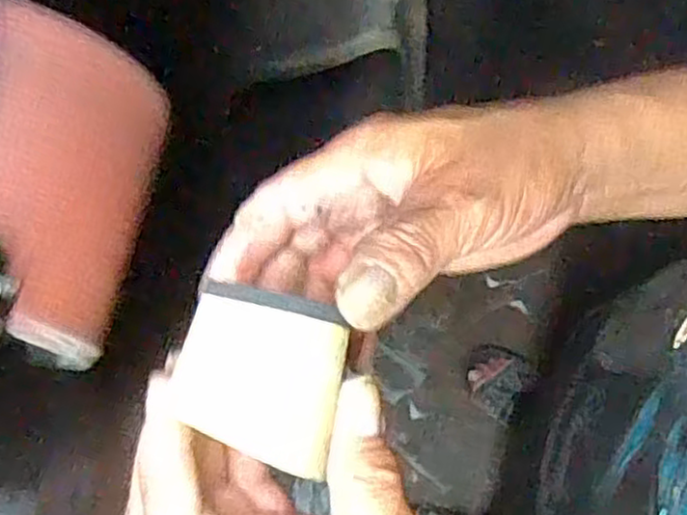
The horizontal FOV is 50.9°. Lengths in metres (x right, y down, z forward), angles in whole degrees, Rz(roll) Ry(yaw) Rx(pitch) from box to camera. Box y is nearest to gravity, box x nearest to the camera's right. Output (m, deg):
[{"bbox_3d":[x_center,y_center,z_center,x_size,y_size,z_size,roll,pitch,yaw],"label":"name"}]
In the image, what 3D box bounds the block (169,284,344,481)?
[{"bbox_3d":[-0.028,0.038,0.234,0.051,0.018,0.050,17,80,-12],"label":"block"}]

